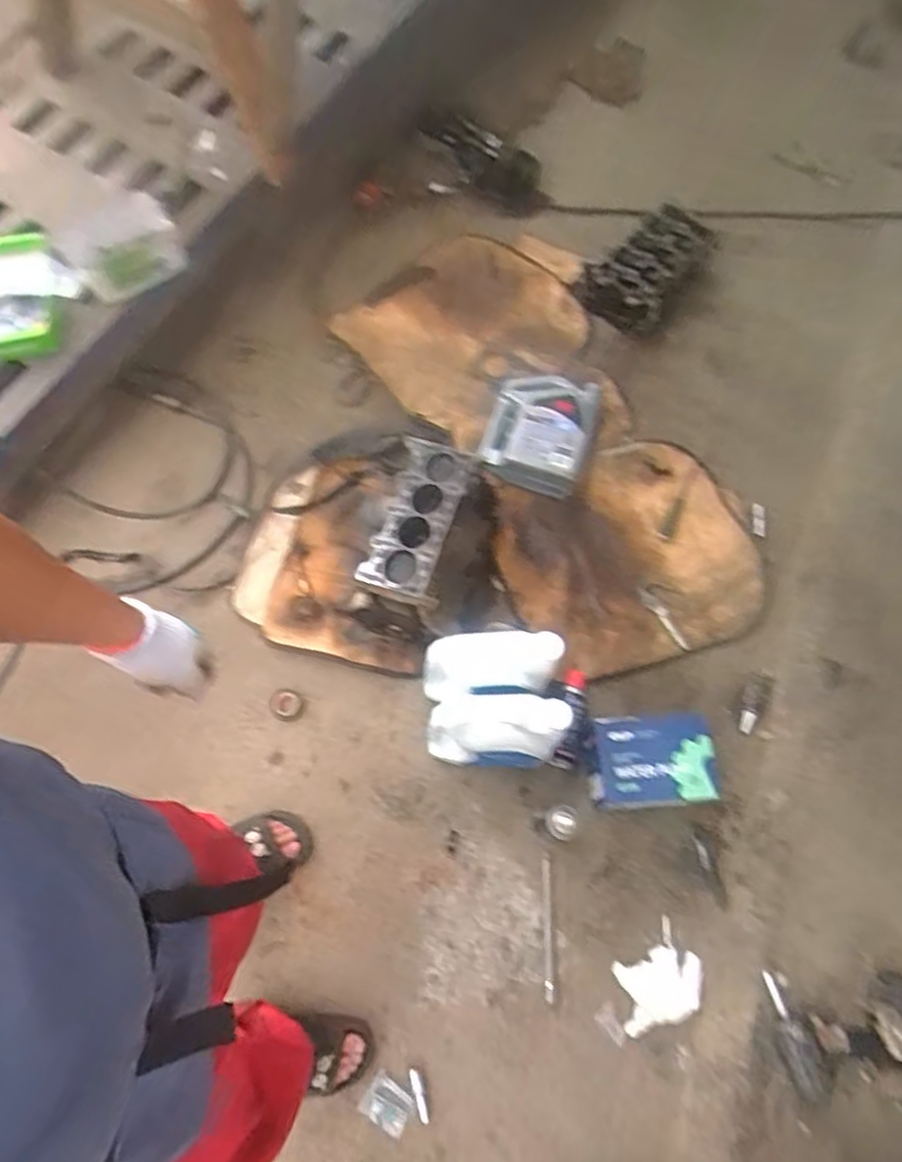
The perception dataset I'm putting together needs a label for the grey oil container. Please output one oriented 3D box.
[{"bbox_3d":[0.206,-0.354,1.586,0.234,0.103,0.324,17,69,6],"label":"grey oil container"}]

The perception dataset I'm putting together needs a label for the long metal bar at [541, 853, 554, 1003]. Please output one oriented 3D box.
[{"bbox_3d":[0.175,0.626,1.268,0.015,0.016,0.240,1,69,1],"label":"long metal bar"}]

